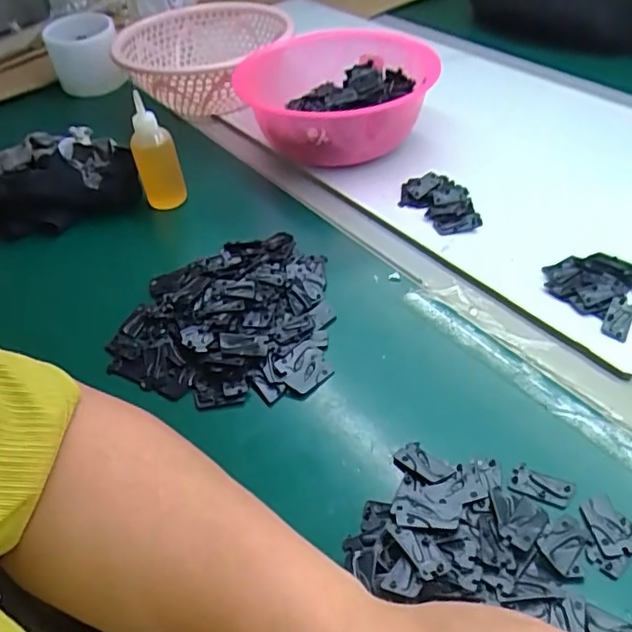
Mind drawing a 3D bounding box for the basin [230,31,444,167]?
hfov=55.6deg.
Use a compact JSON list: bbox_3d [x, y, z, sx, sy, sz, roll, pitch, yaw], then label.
[{"bbox_3d":[0.021,-0.209,0.603,0.162,0.103,0.182,-18,46,-11],"label":"basin"}]

